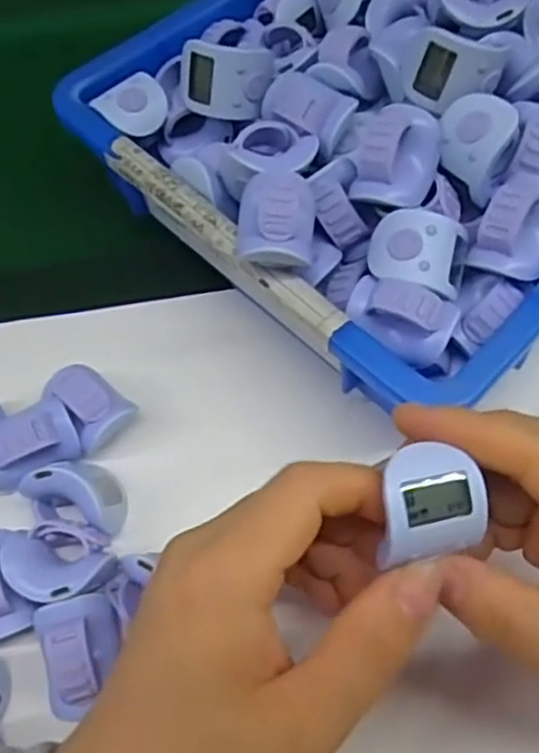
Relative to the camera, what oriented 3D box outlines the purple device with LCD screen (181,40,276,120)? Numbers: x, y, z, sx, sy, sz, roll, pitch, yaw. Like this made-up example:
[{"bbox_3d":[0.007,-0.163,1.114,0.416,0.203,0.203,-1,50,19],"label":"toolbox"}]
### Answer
[{"bbox_3d":[-0.019,-0.135,0.329,0.040,0.030,0.020,4,32,-10],"label":"purple device with LCD screen"}]

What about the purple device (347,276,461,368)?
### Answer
[{"bbox_3d":[0.051,-0.025,0.279,0.041,0.019,0.024,33,69,17],"label":"purple device"}]

